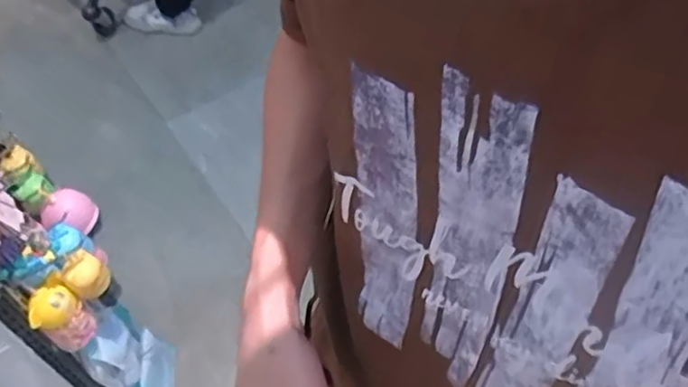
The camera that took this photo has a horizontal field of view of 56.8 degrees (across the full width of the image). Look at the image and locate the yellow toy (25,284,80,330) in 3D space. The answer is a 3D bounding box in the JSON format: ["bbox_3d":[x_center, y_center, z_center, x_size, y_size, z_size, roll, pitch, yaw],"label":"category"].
[{"bbox_3d":[-0.387,0.151,0.840,0.045,0.053,0.064,33,62,21],"label":"yellow toy"}]

